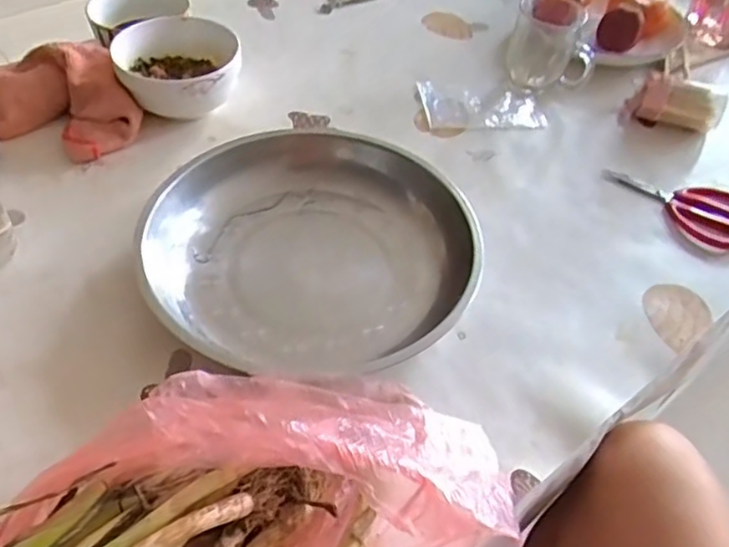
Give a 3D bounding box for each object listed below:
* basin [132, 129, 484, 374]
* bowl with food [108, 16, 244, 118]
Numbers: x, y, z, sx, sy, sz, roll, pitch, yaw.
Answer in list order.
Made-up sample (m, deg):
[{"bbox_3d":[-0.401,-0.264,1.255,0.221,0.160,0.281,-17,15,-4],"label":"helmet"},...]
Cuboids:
[{"bbox_3d":[-0.043,-0.021,0.532,0.266,0.046,0.247,-11,50,-14],"label":"basin"},{"bbox_3d":[-0.191,-0.210,0.673,0.124,0.059,0.113,2,48,-3],"label":"bowl with food"}]

